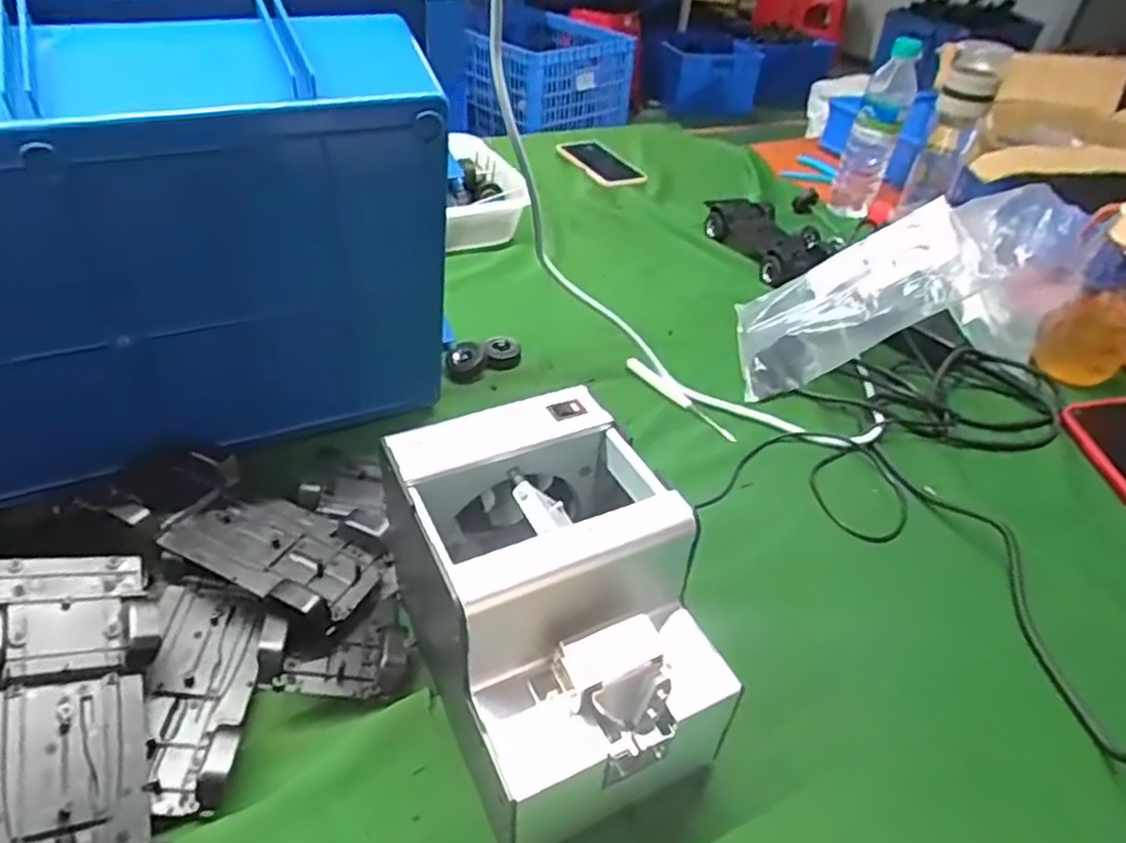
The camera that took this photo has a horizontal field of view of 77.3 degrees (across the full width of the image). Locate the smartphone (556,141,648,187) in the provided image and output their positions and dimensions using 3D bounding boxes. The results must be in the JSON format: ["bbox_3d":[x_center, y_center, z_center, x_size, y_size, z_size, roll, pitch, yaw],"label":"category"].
[{"bbox_3d":[0.060,-0.414,1.118,0.077,0.013,0.178,-17,45,-24],"label":"smartphone"}]

